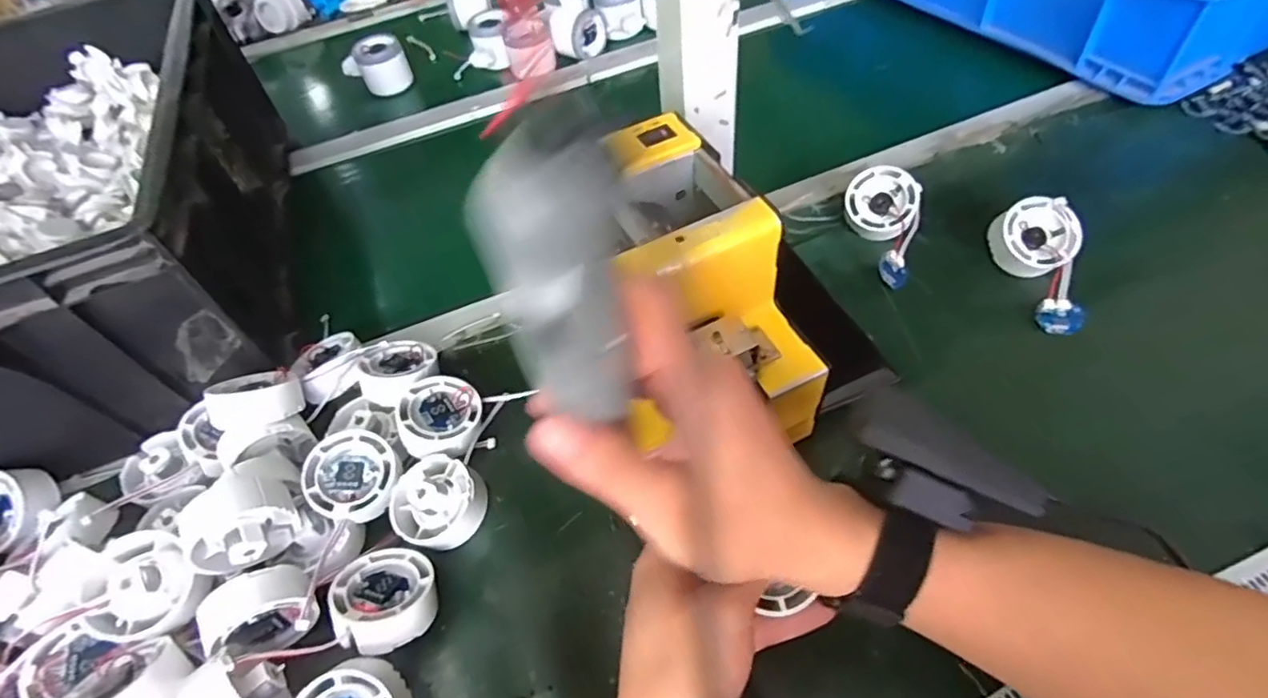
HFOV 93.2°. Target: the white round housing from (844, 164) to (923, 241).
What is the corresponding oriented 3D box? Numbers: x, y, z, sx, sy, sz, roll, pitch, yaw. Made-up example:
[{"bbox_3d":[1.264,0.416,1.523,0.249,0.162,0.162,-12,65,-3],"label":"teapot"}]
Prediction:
[{"bbox_3d":[0.200,-0.118,0.485,0.057,0.021,0.057,-4,80,21],"label":"white round housing"}]

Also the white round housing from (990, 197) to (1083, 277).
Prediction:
[{"bbox_3d":[0.304,-0.085,0.455,0.053,0.025,0.053,-1,81,9],"label":"white round housing"}]

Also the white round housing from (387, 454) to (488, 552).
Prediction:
[{"bbox_3d":[-0.124,0.096,0.378,0.059,0.034,0.052,24,59,24],"label":"white round housing"}]

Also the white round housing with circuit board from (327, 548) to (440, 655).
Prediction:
[{"bbox_3d":[-0.141,0.140,0.339,0.052,0.023,0.052,4,27,-2],"label":"white round housing with circuit board"}]

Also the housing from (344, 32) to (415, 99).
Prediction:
[{"bbox_3d":[-0.324,-0.360,0.763,0.061,0.051,0.060,29,61,26],"label":"housing"}]

